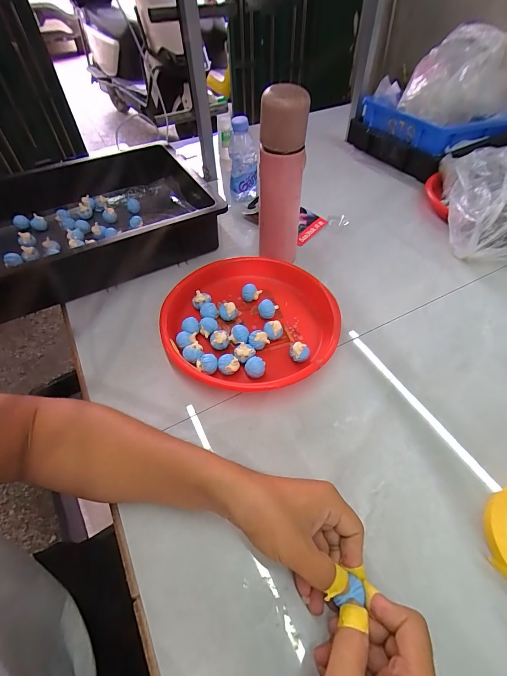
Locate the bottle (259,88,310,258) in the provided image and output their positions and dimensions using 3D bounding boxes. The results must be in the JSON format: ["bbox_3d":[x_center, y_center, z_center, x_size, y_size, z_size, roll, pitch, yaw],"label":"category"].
[{"bbox_3d":[0.042,-0.222,0.507,0.068,0.259,0.061,1,52,3],"label":"bottle"}]

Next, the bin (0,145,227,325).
[{"bbox_3d":[-0.310,-0.210,0.616,0.447,0.105,0.318,-25,55,-17],"label":"bin"}]

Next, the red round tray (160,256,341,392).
[{"bbox_3d":[-0.001,-0.028,0.494,0.244,0.044,0.252,-1,52,1],"label":"red round tray"}]

